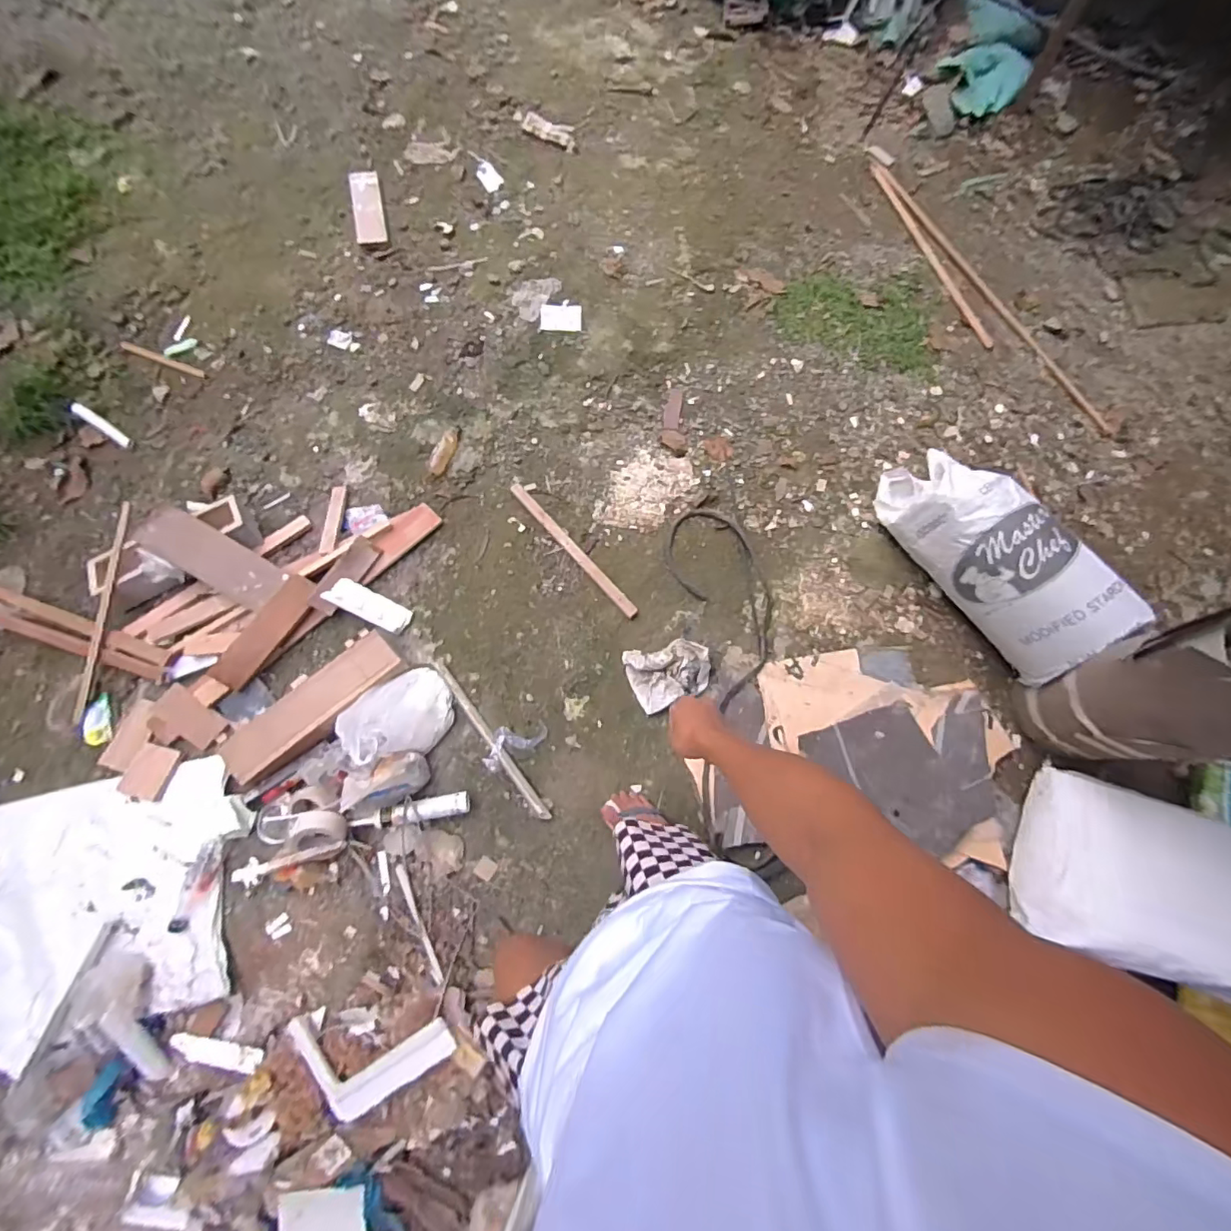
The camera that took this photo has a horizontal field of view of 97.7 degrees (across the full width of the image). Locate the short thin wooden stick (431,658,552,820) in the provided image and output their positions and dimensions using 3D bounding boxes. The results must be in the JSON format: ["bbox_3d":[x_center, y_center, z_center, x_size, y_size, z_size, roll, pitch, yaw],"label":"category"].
[{"bbox_3d":[-0.333,0.312,1.404,0.027,0.017,0.515,-37,76,-13],"label":"short thin wooden stick"}]

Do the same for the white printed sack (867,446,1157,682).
[{"bbox_3d":[1.006,-0.169,1.489,0.254,0.290,0.711,-28,77,-4],"label":"white printed sack"}]

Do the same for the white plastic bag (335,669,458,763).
[{"bbox_3d":[-0.538,0.236,1.296,0.225,0.245,0.207,-32,77,-5],"label":"white plastic bag"}]

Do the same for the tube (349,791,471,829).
[{"bbox_3d":[-0.499,0.482,1.317,0.273,0.053,0.053,-11,76,0],"label":"tube"}]

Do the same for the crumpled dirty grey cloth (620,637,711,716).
[{"bbox_3d":[0.151,0.153,1.508,0.219,0.053,0.179,-20,73,-8],"label":"crumpled dirty grey cloth"}]

